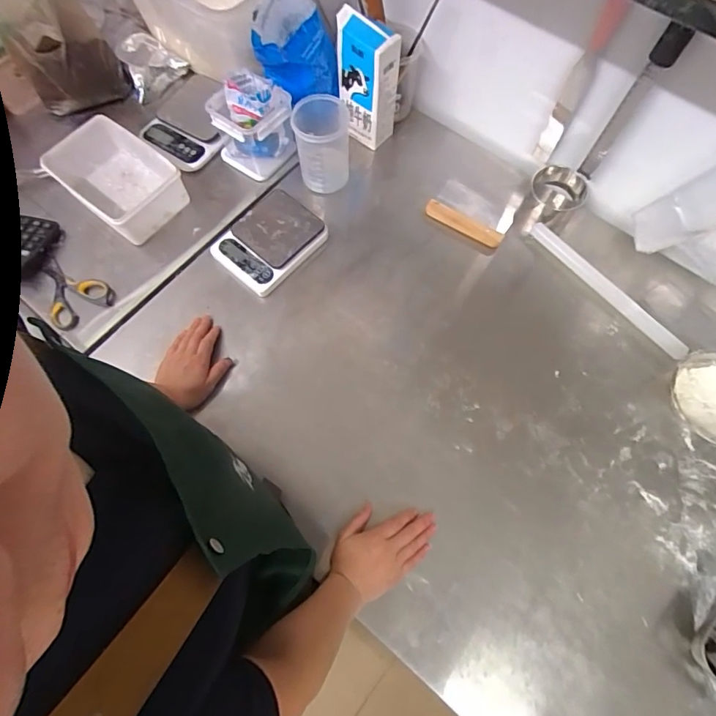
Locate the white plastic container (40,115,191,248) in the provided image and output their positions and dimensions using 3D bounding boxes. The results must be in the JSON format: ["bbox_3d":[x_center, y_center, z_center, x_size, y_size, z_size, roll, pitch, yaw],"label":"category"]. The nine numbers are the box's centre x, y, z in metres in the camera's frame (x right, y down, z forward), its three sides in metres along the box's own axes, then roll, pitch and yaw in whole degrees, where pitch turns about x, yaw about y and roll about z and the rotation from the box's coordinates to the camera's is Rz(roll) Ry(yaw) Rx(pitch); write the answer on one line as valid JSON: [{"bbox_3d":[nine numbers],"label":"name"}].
[{"bbox_3d":[-0.428,-0.322,0.810,0.211,0.082,0.140,40,75,14],"label":"white plastic container"}]

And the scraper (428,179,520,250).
[{"bbox_3d":[0.221,-0.288,0.833,0.146,0.017,0.128,28,73,10],"label":"scraper"}]

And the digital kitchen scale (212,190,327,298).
[{"bbox_3d":[-0.160,-0.209,0.791,0.143,0.043,0.173,41,75,14],"label":"digital kitchen scale"}]

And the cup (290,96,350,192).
[{"bbox_3d":[-0.063,-0.383,0.809,0.095,0.139,0.096,0,70,1],"label":"cup"}]

